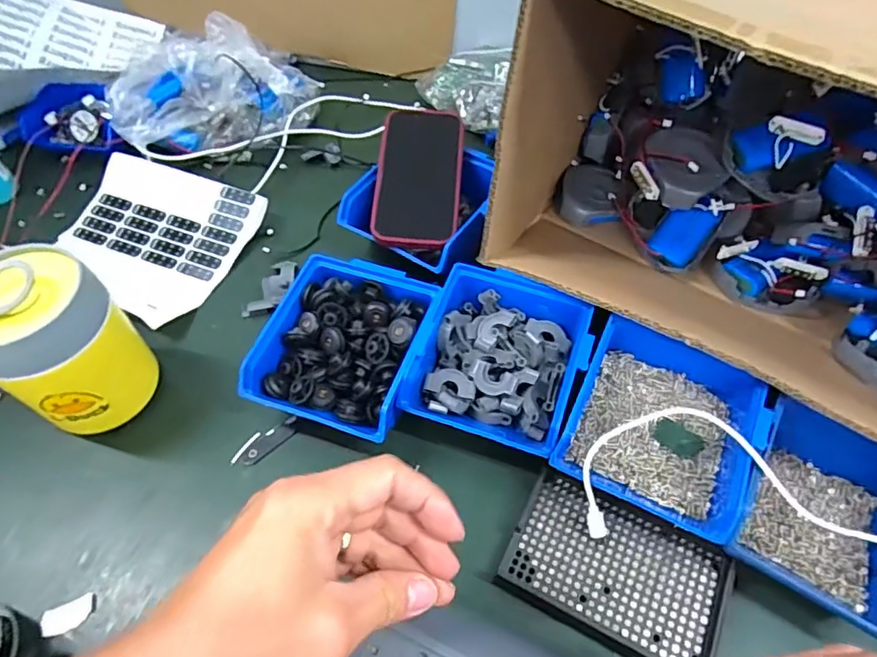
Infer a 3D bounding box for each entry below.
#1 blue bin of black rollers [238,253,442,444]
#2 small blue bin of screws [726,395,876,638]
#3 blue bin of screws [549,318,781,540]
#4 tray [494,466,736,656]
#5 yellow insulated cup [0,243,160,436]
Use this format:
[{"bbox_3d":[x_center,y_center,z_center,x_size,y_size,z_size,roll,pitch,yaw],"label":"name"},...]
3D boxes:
[{"bbox_3d":[-0.070,0.017,0.442,0.118,0.064,0.138,14,59,12],"label":"blue bin of black rollers"},{"bbox_3d":[0.262,0.120,0.367,0.116,0.062,0.134,27,63,19],"label":"small blue bin of screws"},{"bbox_3d":[0.158,0.069,0.397,0.118,0.058,0.131,21,61,16],"label":"blue bin of screws"},{"bbox_3d":[0.116,0.157,0.361,0.133,0.012,0.086,23,59,16],"label":"tray"},{"bbox_3d":[-0.272,0.021,0.412,0.083,0.150,0.090,20,61,16],"label":"yellow insulated cup"}]

